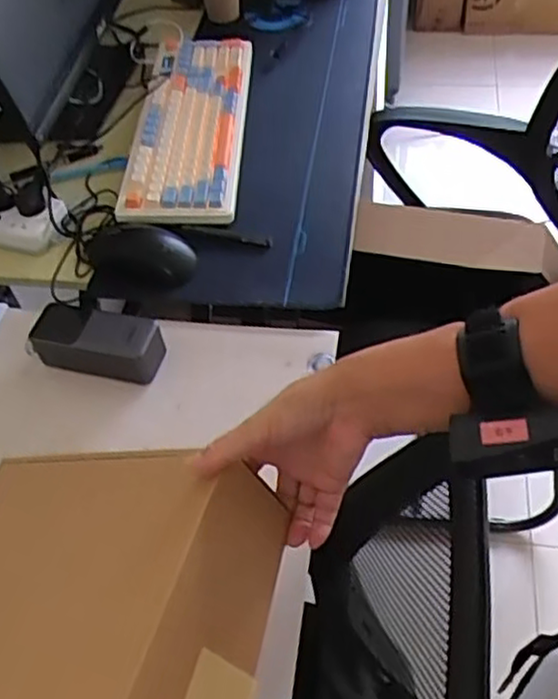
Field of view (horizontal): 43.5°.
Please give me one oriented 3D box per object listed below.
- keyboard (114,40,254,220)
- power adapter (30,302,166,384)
[{"bbox_3d":[-0.121,-0.322,0.990,0.152,0.038,0.429,-1,52,4],"label":"keyboard"},{"bbox_3d":[-0.192,-0.008,0.740,0.140,0.039,0.063,12,54,14],"label":"power adapter"}]

